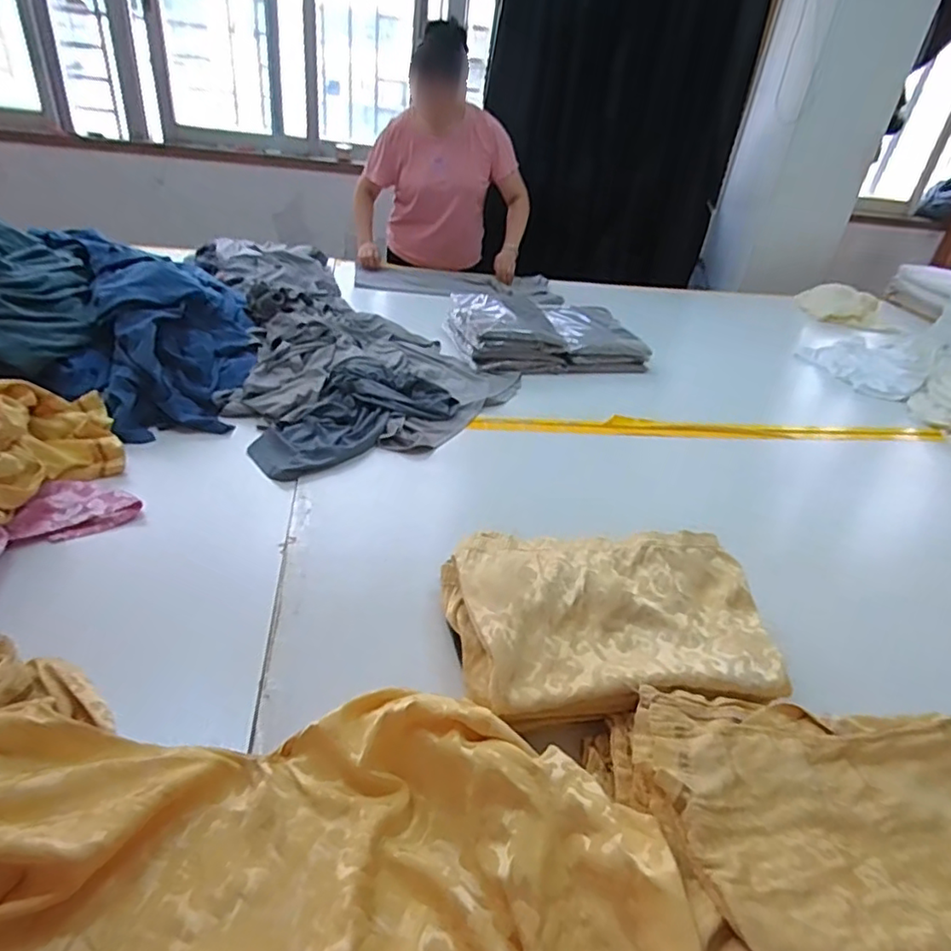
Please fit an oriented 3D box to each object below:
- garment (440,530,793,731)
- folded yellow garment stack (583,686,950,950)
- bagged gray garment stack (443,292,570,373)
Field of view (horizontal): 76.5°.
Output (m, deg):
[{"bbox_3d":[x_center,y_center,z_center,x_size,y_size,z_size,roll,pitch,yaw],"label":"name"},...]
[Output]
[{"bbox_3d":[0.175,0.188,0.791,0.403,0.083,0.261,1,34,-9],"label":"garment"},{"bbox_3d":[0.327,0.349,0.568,0.364,0.096,0.287,5,33,-3],"label":"folded yellow garment stack"},{"bbox_3d":[0.080,-0.412,1.688,0.274,0.116,0.332,-4,35,-16],"label":"bagged gray garment stack"}]

